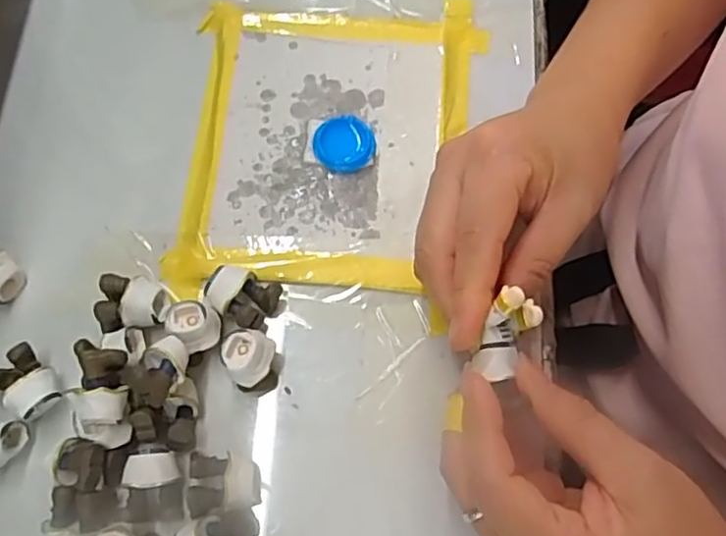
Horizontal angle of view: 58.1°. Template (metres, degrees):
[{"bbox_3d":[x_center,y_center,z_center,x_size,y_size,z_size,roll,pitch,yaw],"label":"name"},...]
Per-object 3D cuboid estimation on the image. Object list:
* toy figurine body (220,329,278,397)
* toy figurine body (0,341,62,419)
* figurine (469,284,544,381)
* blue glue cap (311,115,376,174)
[{"bbox_3d":[-0.048,0.041,0.276,0.020,0.025,0.023,8,72,1],"label":"toy figurine body"},{"bbox_3d":[-0.139,0.048,0.273,0.029,0.019,0.023,34,74,9],"label":"toy figurine body"},{"bbox_3d":[0.053,0.024,0.237,0.015,0.010,0.030,26,106,10],"label":"figurine"},{"bbox_3d":[-0.009,-0.061,0.319,0.029,0.008,0.029,0,72,-1],"label":"blue glue cap"}]

